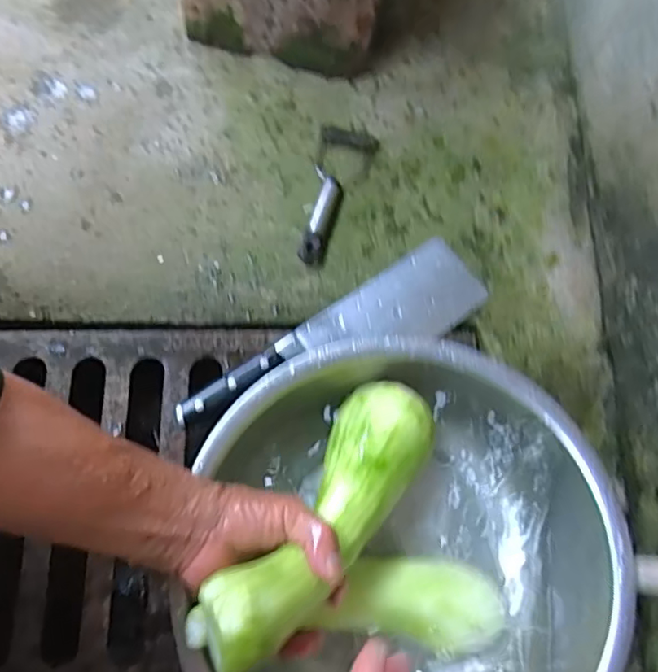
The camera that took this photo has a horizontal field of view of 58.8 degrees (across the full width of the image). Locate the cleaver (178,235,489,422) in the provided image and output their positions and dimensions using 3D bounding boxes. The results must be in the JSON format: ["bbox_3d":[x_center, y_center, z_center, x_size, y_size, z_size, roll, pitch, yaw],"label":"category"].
[{"bbox_3d":[0.011,0.012,0.532,0.296,0.023,0.079,-34,76,-12],"label":"cleaver"}]

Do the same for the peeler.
[{"bbox_3d":[0.012,-0.144,0.585,0.058,0.023,0.161,9,72,1],"label":"peeler"}]

